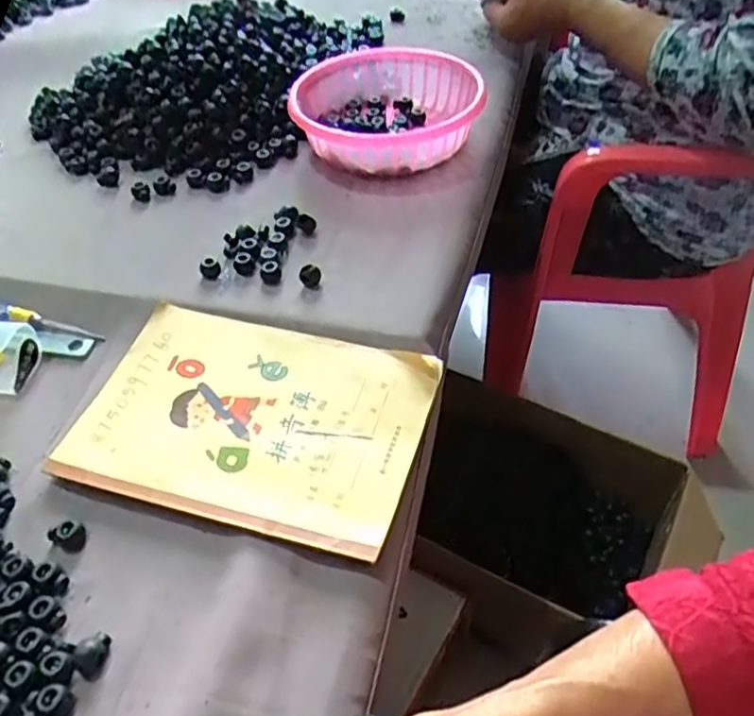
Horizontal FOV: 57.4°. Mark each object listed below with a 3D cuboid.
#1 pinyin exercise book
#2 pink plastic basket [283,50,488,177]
[{"bbox_3d":[-0.077,0.036,0.423,0.206,0.008,0.138,12,51,14],"label":"pinyin exercise book"},{"bbox_3d":[0.004,-0.219,0.608,0.154,0.048,0.164,-3,47,3],"label":"pink plastic basket"}]

